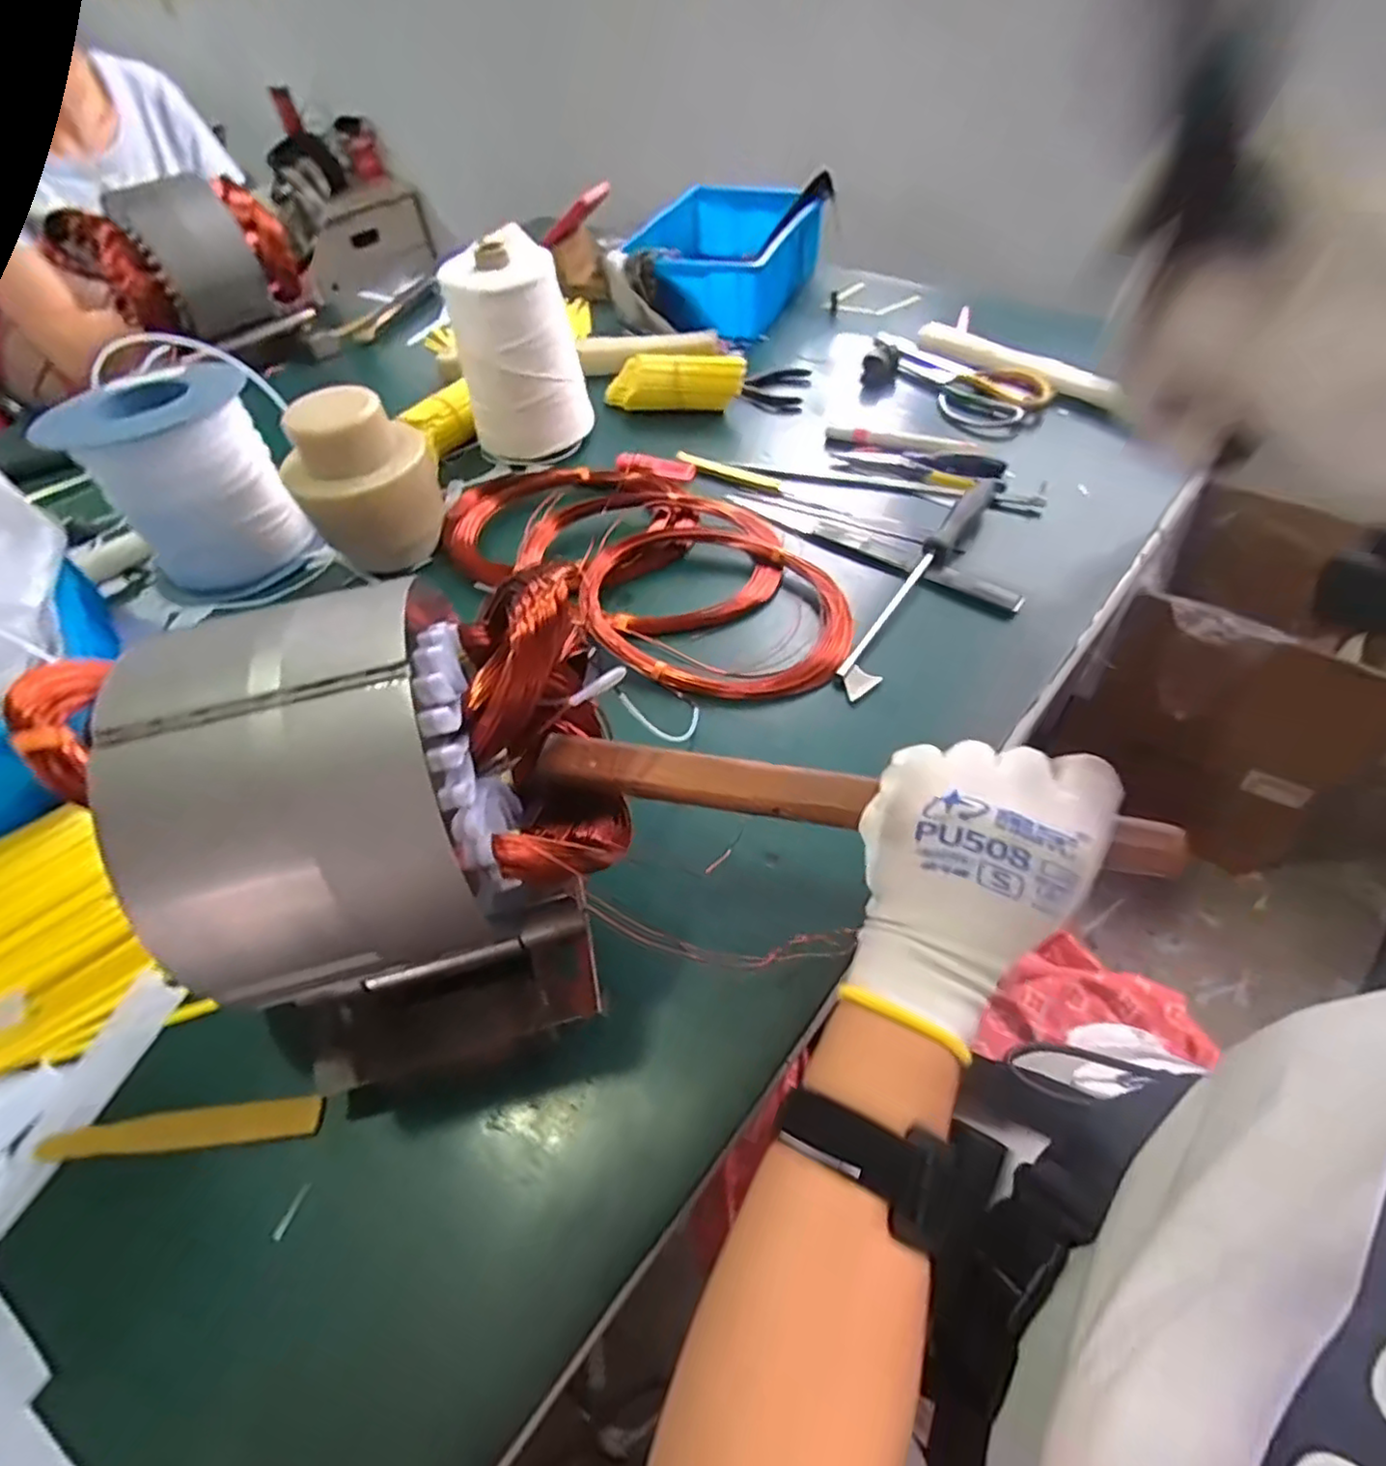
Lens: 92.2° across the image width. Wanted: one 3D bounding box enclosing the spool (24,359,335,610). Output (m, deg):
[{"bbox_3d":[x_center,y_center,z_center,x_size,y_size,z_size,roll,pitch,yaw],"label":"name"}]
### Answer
[{"bbox_3d":[-0.413,-0.208,0.560,0.150,0.138,0.158,-36,57,-21],"label":"spool"}]

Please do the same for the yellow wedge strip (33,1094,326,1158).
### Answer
[{"bbox_3d":[-0.239,0.184,0.309,0.128,0.005,0.016,-7,52,0],"label":"yellow wedge strip"}]

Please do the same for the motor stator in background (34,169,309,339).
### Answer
[{"bbox_3d":[-0.635,-0.586,0.829,0.153,0.132,0.205,22,57,21],"label":"motor stator in background"}]

